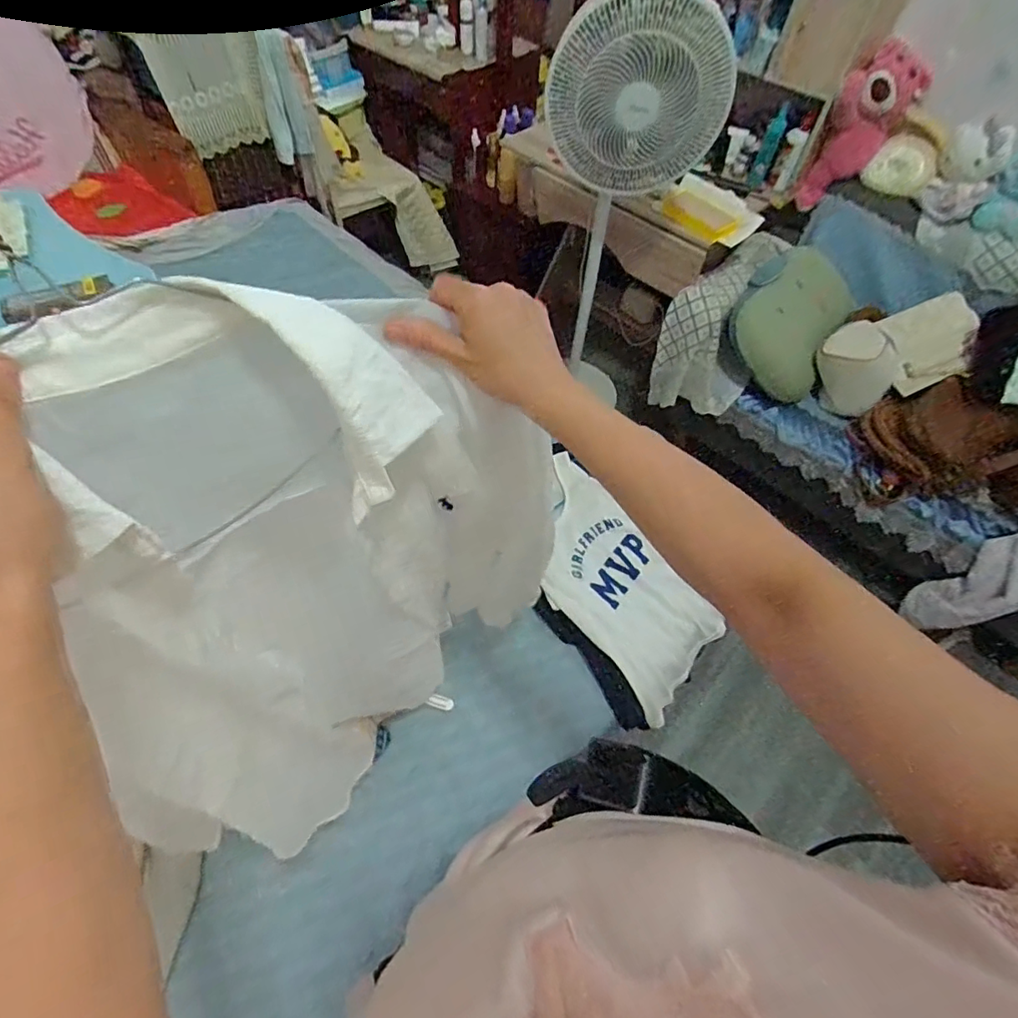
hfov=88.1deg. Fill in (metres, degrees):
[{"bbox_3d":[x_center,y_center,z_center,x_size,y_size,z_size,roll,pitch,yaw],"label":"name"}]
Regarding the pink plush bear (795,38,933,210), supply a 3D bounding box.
[{"bbox_3d":[0.924,-0.985,1.399,0.166,0.359,0.141,29,59,15],"label":"pink plush bear"}]

